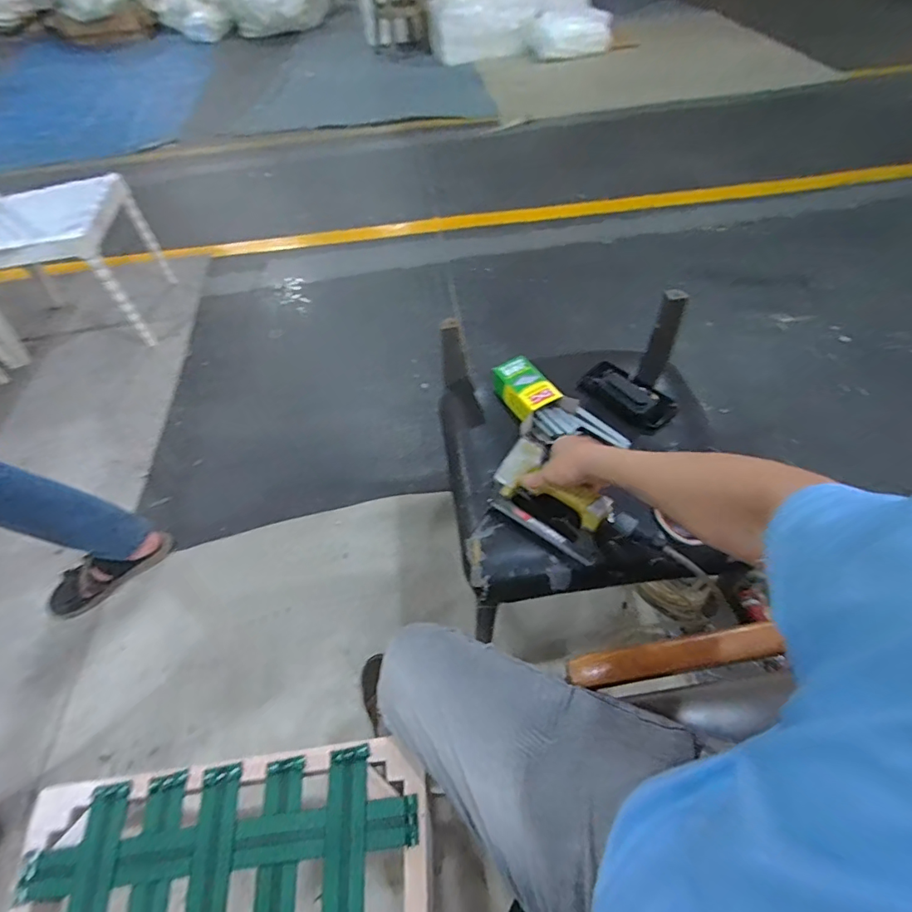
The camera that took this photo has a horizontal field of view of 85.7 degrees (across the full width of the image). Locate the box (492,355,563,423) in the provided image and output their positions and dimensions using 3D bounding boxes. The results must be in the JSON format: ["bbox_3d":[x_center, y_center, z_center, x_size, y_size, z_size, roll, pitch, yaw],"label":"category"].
[{"bbox_3d":[0.122,-0.118,0.872,0.067,0.060,0.120,-26,55,-15],"label":"box"}]

